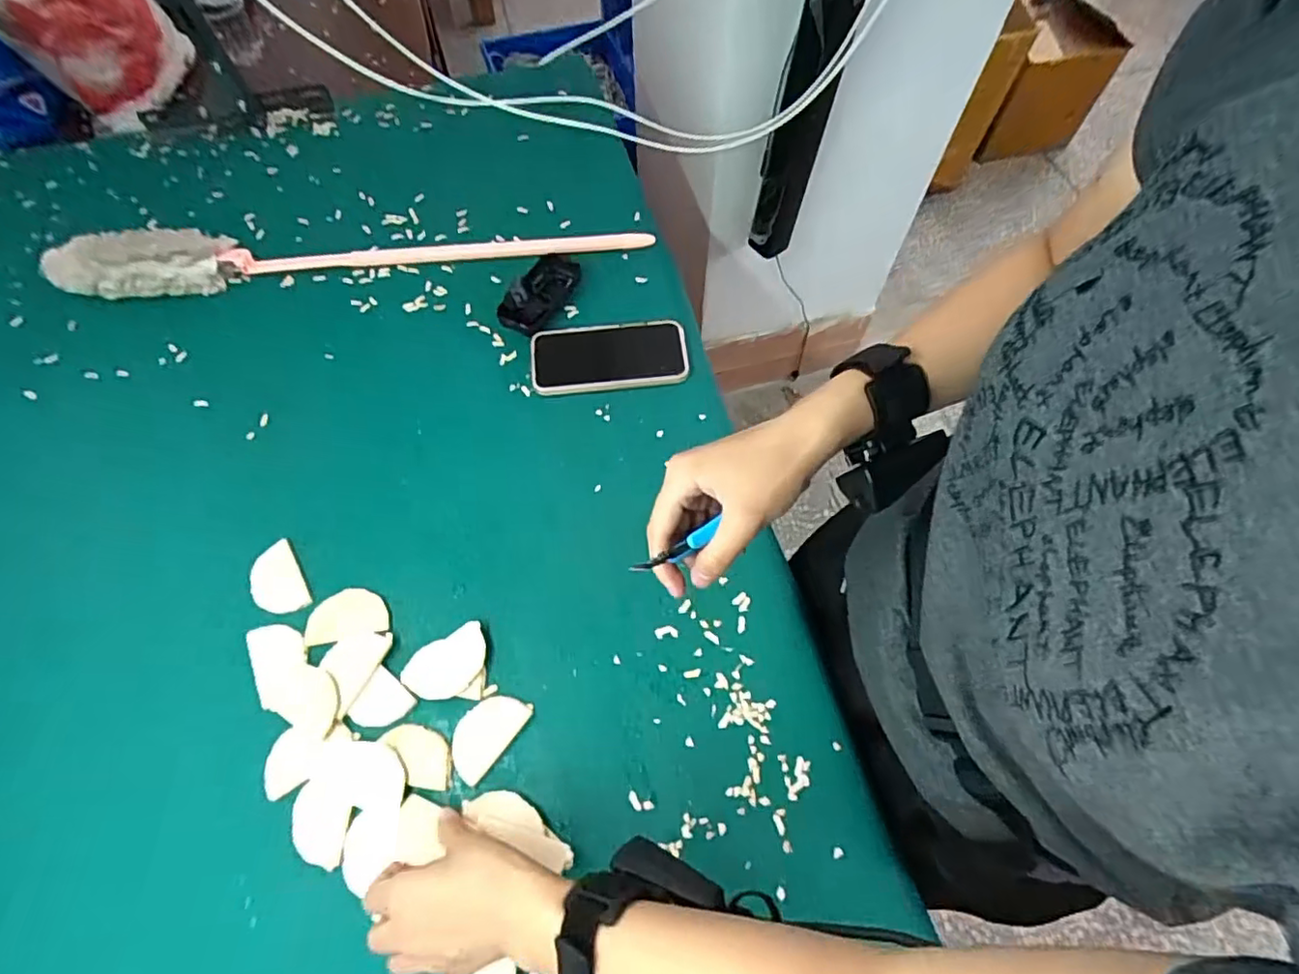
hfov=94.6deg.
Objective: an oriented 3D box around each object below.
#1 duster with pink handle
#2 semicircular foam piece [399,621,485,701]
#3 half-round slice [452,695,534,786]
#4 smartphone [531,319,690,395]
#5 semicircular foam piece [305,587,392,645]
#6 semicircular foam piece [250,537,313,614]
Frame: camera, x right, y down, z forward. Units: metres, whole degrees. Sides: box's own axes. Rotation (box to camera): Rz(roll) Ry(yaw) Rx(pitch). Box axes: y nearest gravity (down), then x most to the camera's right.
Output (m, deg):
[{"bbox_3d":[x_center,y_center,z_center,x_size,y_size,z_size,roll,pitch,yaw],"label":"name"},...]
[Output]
[{"bbox_3d":[-0.348,-0.284,0.703,0.695,0.046,0.078,-6,64,-2],"label":"duster with pink handle"},{"bbox_3d":[-0.170,0.149,0.502,0.072,0.010,0.049,-25,66,-11],"label":"semicircular foam piece"},{"bbox_3d":[-0.131,0.197,0.482,0.041,0.004,0.069,35,70,16],"label":"half-round slice"},{"bbox_3d":[-0.042,-0.141,0.640,0.161,0.016,0.080,-7,64,-3],"label":"smartphone"},{"bbox_3d":[-0.264,0.111,0.524,0.070,0.005,0.044,-9,64,-3],"label":"semicircular foam piece"},{"bbox_3d":[-0.337,0.084,0.540,0.043,0.010,0.065,-28,67,-12],"label":"semicircular foam piece"}]

